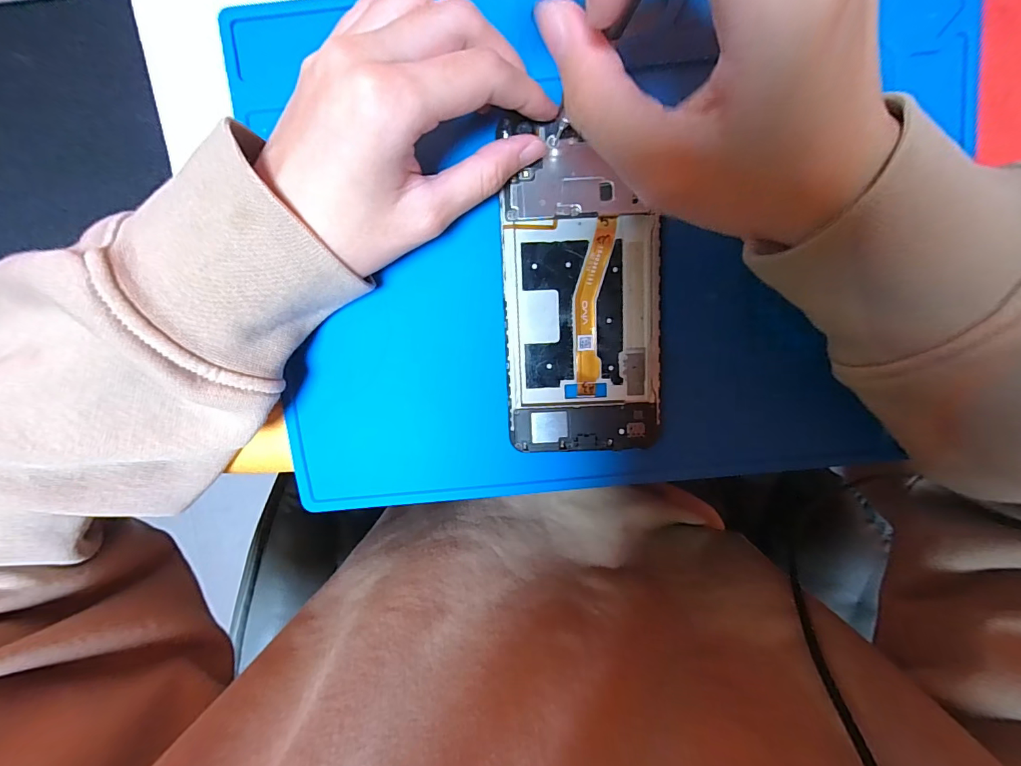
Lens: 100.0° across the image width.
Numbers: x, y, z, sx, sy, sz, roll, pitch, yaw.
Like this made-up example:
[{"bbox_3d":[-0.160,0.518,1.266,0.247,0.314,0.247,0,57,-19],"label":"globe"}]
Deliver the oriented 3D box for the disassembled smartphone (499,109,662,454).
[{"bbox_3d":[0.033,-0.040,0.194,0.070,0.008,0.142,-2,99,2],"label":"disassembled smartphone"}]

